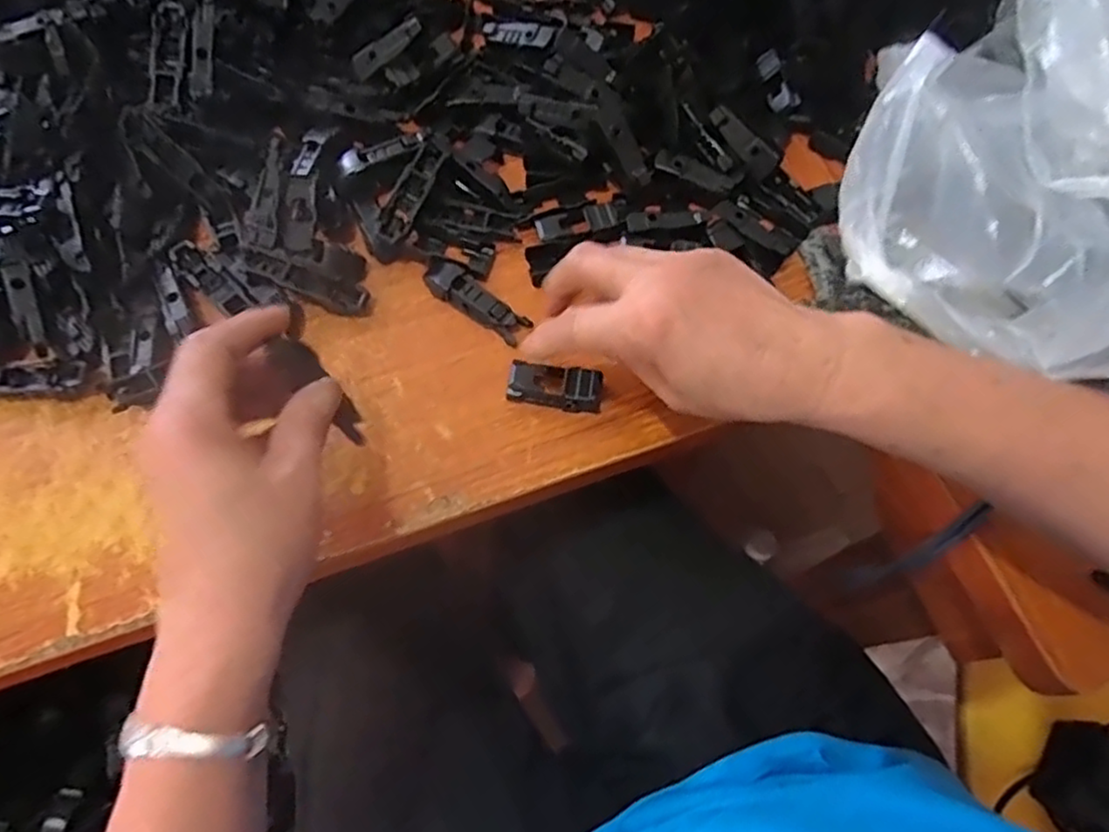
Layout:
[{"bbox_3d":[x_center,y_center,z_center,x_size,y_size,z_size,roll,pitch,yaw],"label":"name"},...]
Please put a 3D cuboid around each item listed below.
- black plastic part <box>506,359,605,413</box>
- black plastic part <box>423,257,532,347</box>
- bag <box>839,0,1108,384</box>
[{"bbox_3d":[0.001,-0.016,0.399,0.054,0.017,0.021,5,68,0],"label":"black plastic part"},{"bbox_3d":[-0.047,-0.071,0.418,0.071,0.014,0.023,37,71,12],"label":"black plastic part"},{"bbox_3d":[0.234,-0.116,0.301,0.162,0.081,0.198,42,72,13],"label":"bag"}]

